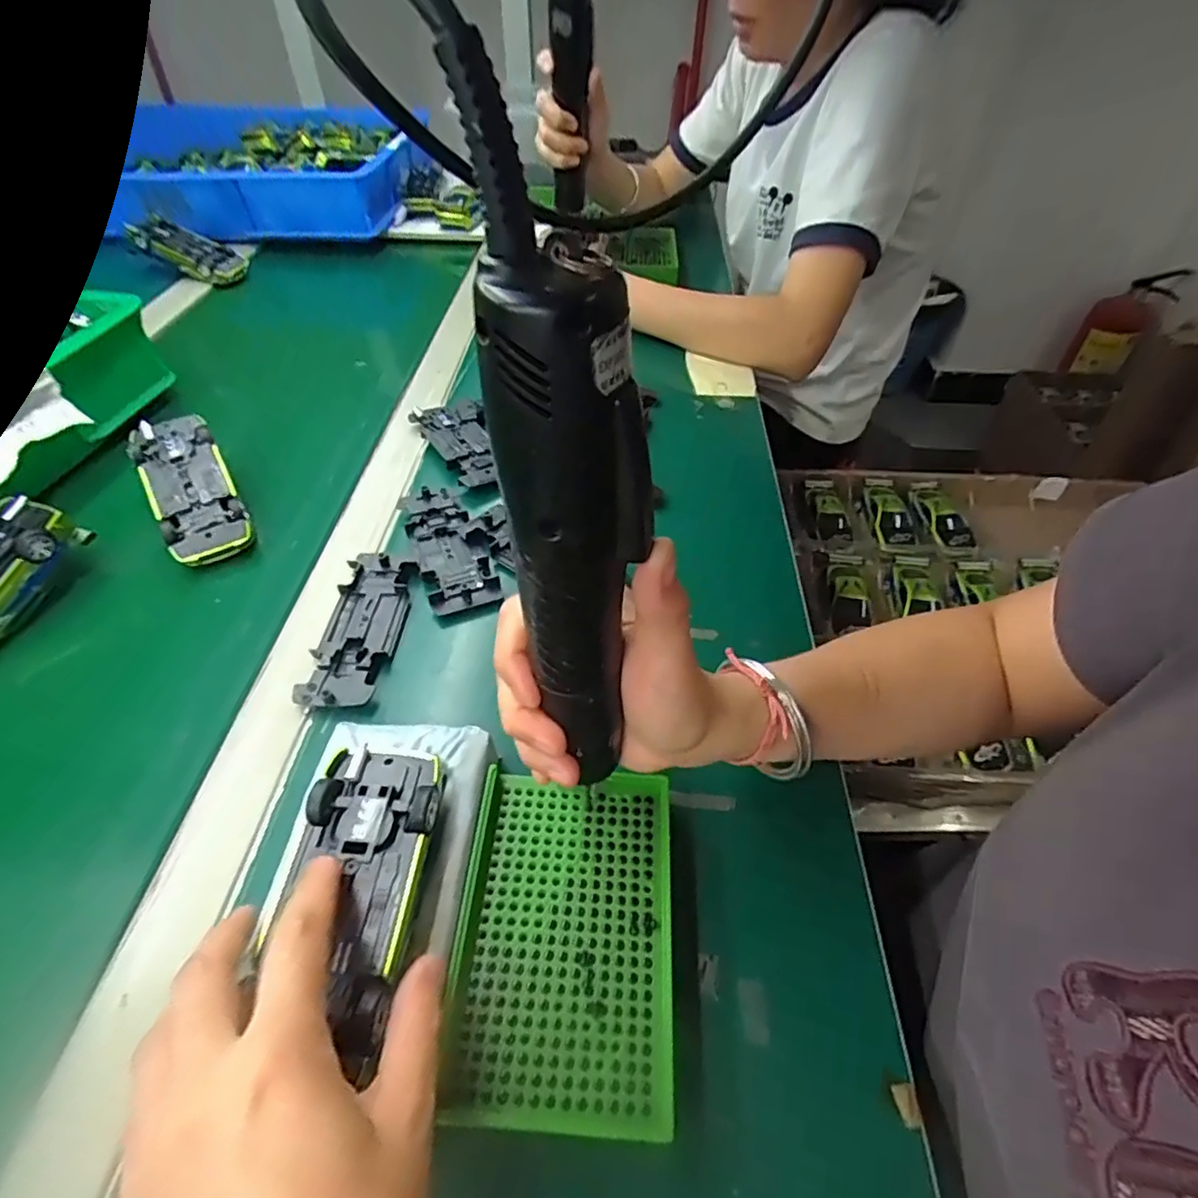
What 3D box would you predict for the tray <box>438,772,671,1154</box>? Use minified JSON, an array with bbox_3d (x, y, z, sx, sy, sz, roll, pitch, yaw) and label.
[{"bbox_3d":[-0.014,0.145,0.272,0.091,0.025,0.137,4,48,0],"label":"tray"}]

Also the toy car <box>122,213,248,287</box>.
[{"bbox_3d":[-0.516,-0.440,0.770,0.127,0.028,0.065,22,48,-10],"label":"toy car"}]

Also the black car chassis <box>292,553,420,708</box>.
[{"bbox_3d":[-0.152,0.017,0.391,0.045,0.012,0.121,2,48,2],"label":"black car chassis"}]

